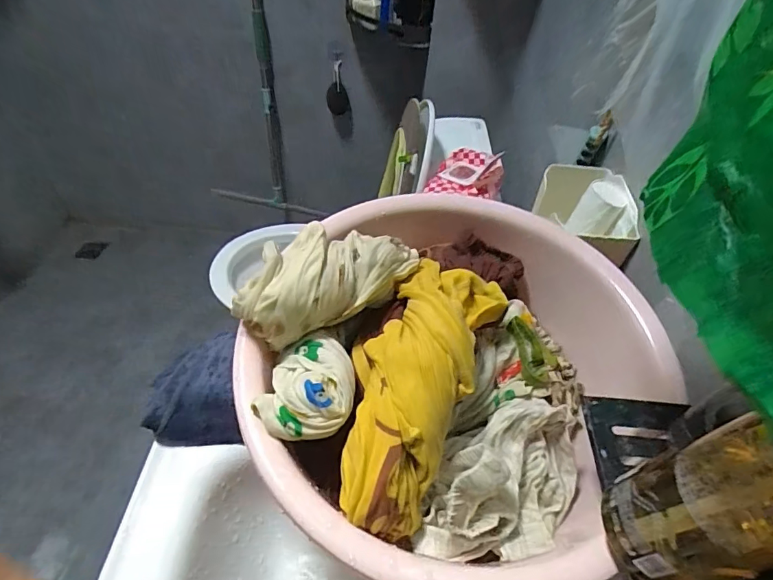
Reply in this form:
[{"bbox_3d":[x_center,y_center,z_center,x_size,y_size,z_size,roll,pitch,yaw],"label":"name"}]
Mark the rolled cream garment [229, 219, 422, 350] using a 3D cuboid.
[{"bbox_3d":[-0.053,-0.013,0.403,0.162,0.058,0.084,-33,59,-29],"label":"rolled cream garment"}]

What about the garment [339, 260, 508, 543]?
[{"bbox_3d":[0.025,0.070,0.375,0.091,0.074,0.233,23,51,14],"label":"garment"}]

